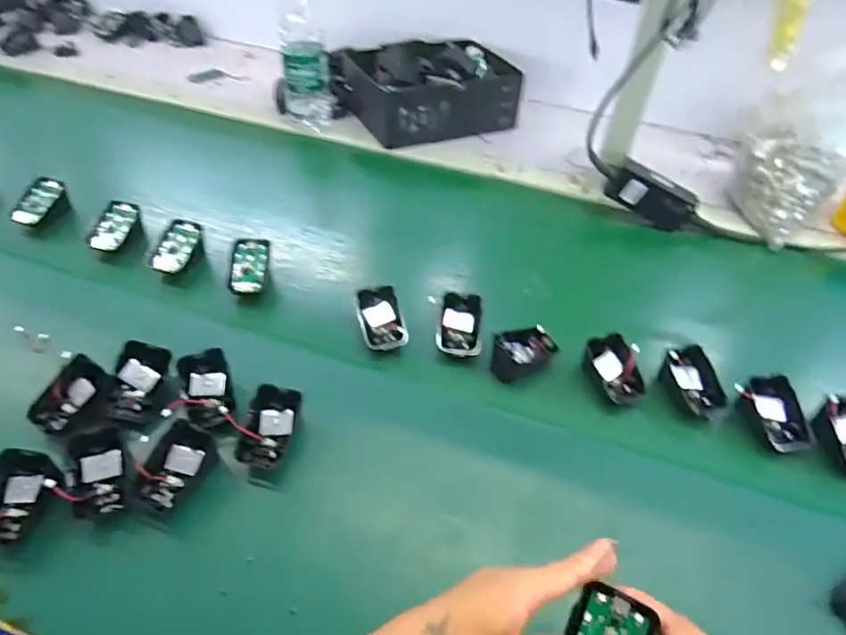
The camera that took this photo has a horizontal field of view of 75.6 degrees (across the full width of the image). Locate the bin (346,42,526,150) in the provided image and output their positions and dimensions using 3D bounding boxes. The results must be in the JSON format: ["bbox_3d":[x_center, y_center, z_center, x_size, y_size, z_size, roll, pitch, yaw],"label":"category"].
[{"bbox_3d":[0.020,-0.380,0.901,0.257,0.090,0.200,-19,51,-20],"label":"bin"}]

